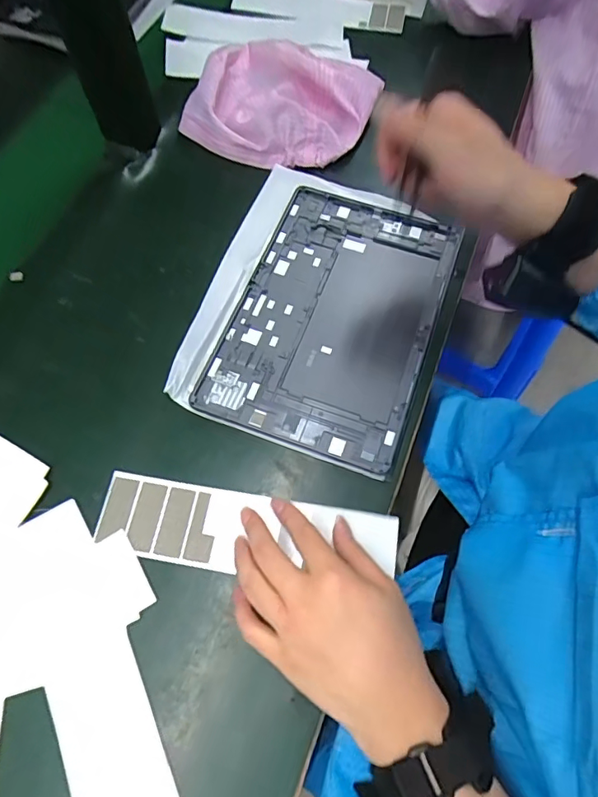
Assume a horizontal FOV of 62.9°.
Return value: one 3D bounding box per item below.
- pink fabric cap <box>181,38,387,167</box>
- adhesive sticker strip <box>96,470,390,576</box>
[{"bbox_3d":[-0.015,-0.338,0.536,0.190,0.042,0.188,0,65,1],"label":"pink fabric cap"},{"bbox_3d":[-0.039,0.097,0.357,0.216,0.010,0.057,8,66,5],"label":"adhesive sticker strip"}]

